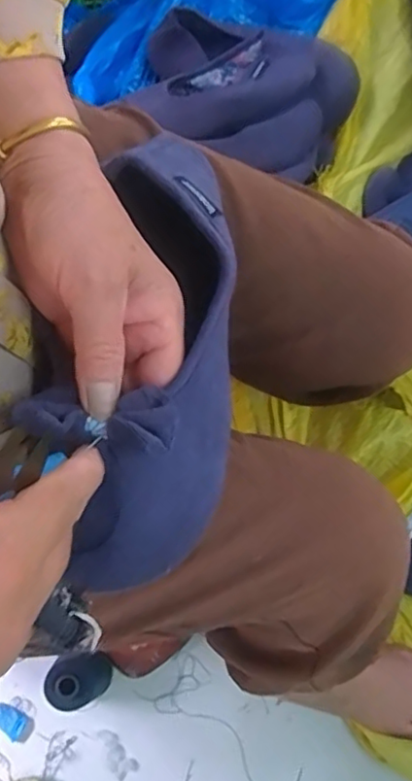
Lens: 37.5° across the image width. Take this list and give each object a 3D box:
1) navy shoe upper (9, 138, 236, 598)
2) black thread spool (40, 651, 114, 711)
[{"bbox_3d":[-0.030,-0.017,0.295,0.090,0.052,0.217,8,80,0],"label":"navy shoe upper"},{"bbox_3d":[-0.138,0.320,0.674,0.055,0.109,0.058,1,73,-2],"label":"black thread spool"}]

